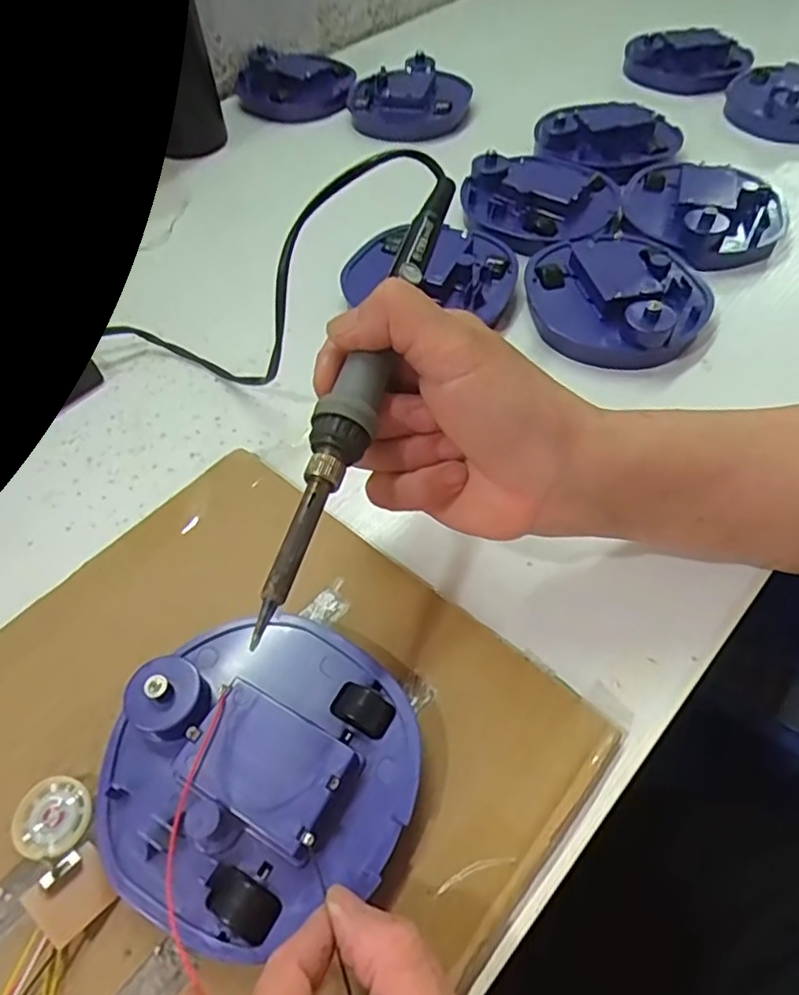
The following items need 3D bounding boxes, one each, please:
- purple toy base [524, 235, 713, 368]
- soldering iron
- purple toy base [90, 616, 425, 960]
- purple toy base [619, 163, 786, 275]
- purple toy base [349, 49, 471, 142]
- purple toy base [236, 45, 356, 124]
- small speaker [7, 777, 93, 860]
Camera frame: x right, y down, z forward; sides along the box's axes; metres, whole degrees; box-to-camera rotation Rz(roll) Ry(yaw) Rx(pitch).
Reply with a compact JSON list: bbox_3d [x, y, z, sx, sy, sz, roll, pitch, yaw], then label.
[{"bbox_3d":[0.132,-0.126,0.378,0.105,0.028,0.105,7,54,8],"label":"purple toy base"},{"bbox_3d":[-0.010,-0.052,0.229,0.017,0.014,0.212,13,63,12],"label":"soldering iron"},{"bbox_3d":[-0.049,0.096,0.221,0.103,0.027,0.103,-1,53,2],"label":"purple toy base"},{"bbox_3d":[0.206,-0.197,0.424,0.104,0.024,0.106,25,58,20],"label":"purple toy base"},{"bbox_3d":[0.009,-0.347,0.540,0.103,0.028,0.102,-3,53,1],"label":"purple toy base"},{"bbox_3d":[-0.094,-0.385,0.571,0.108,0.039,0.086,8,54,8],"label":"purple toy base"},{"bbox_3d":[-0.124,0.116,0.224,0.027,0.009,0.025,23,57,19],"label":"small speaker"}]

